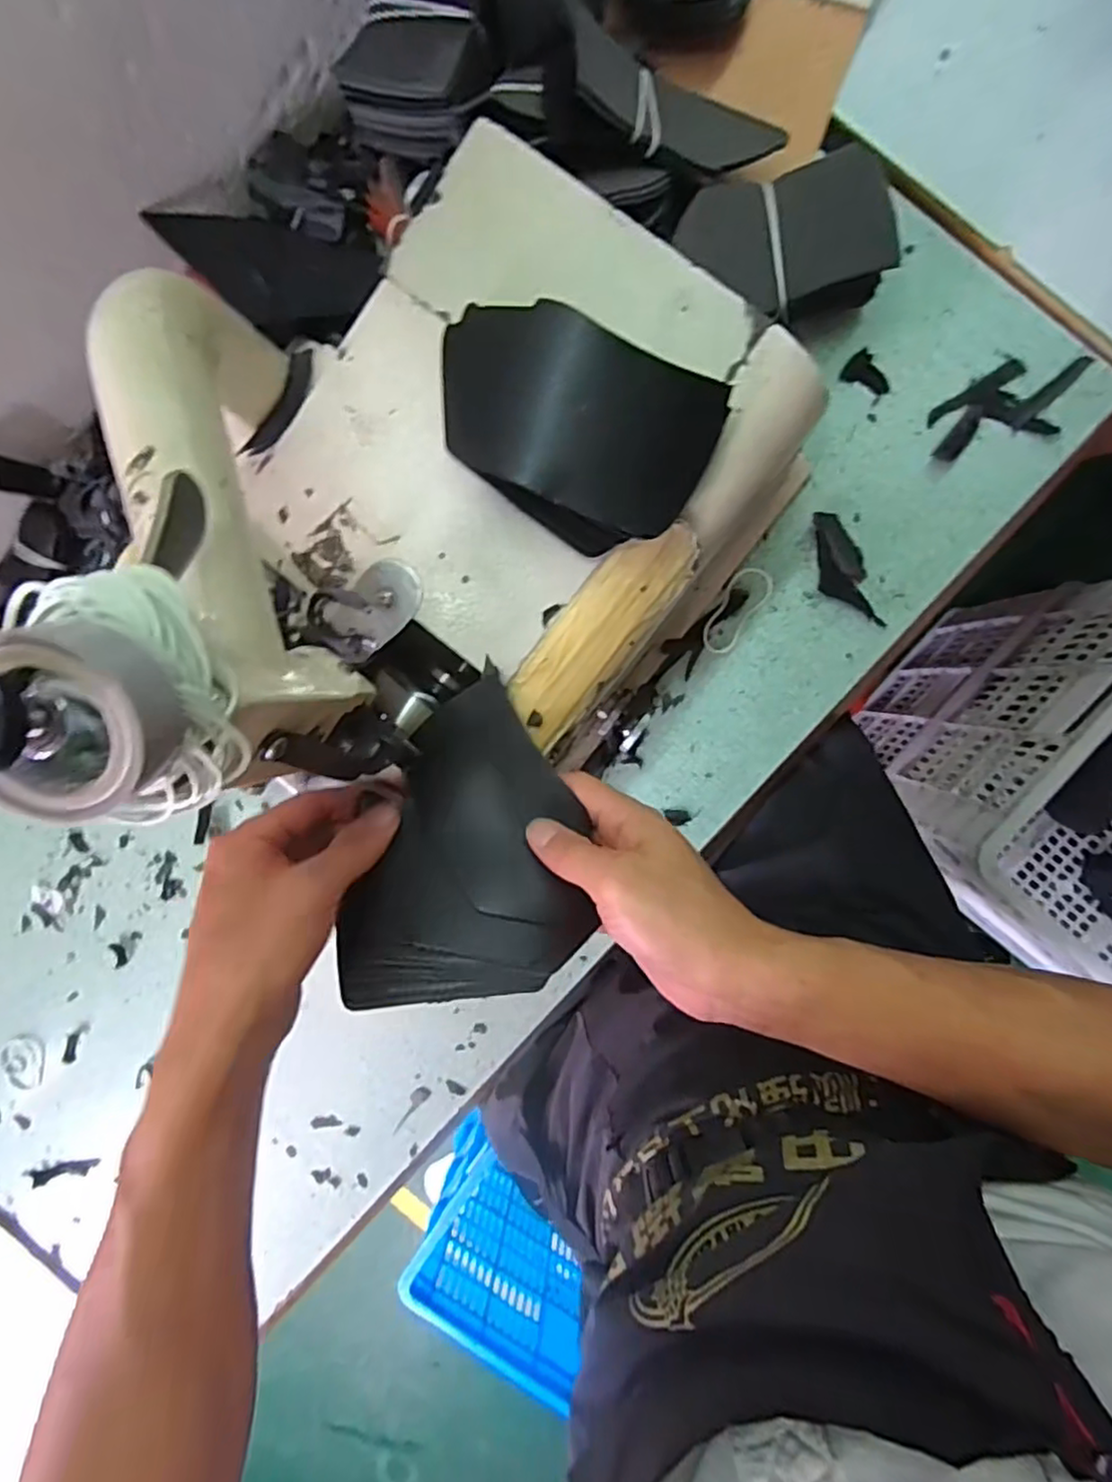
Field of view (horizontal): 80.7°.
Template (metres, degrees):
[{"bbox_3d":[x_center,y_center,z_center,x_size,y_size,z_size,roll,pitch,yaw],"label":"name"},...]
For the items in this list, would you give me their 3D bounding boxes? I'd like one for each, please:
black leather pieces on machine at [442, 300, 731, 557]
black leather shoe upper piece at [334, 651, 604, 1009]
[{"bbox_3d":[0.004,-0.149,0.317,0.141,0.038,0.089,24,98,3],"label":"black leather pieces on machine"},{"bbox_3d":[-0.048,0.048,0.338,0.121,0.018,0.157,-5,70,-3],"label":"black leather shoe upper piece"}]

